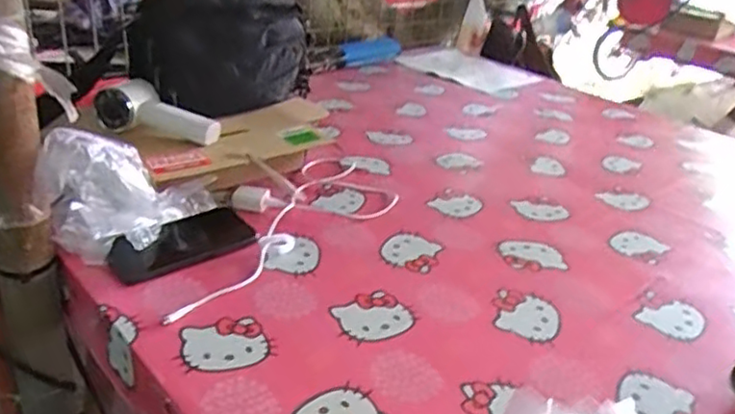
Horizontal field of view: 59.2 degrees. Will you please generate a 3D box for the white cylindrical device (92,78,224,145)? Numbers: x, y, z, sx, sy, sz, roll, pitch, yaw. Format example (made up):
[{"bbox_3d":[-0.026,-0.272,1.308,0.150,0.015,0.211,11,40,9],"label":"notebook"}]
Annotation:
[{"bbox_3d":[-0.279,-0.115,0.861,0.159,0.059,0.064,15,25,-19],"label":"white cylindrical device"}]

